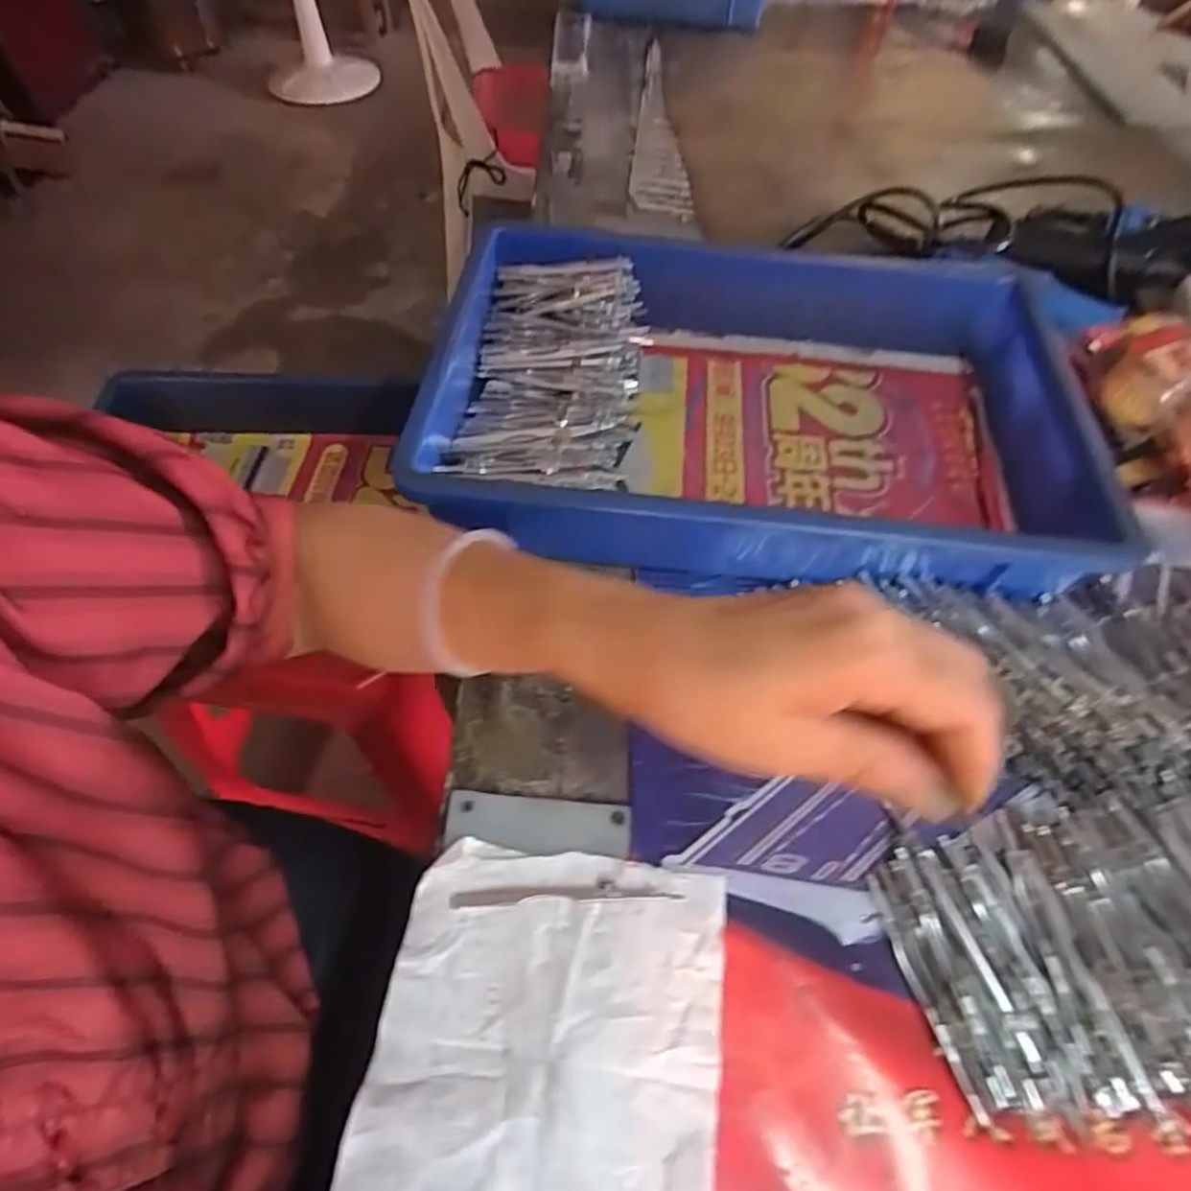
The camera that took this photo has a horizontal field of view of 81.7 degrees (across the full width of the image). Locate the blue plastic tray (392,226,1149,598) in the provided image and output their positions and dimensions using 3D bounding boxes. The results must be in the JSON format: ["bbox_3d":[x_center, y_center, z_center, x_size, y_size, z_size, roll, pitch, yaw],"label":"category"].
[{"bbox_3d":[0.108,-0.133,0.495,0.425,0.088,0.284,5,56,2],"label":"blue plastic tray"}]

